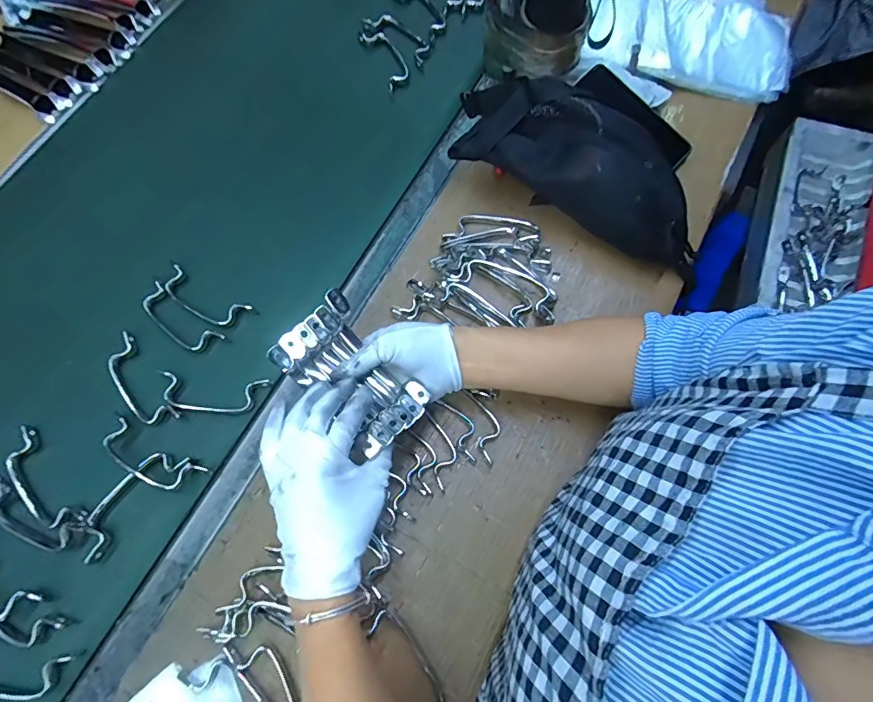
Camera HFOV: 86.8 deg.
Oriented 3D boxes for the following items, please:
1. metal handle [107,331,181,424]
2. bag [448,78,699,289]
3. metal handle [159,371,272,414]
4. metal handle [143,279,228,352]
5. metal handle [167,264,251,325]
[{"bbox_3d":[-0.334,0.035,0.511,0.041,0.009,0.131,-39,72,-11],"label":"metal handle"},{"bbox_3d":[0.171,-0.218,0.537,0.322,0.105,0.122,29,73,13],"label":"bag"},{"bbox_3d":[-0.246,0.046,0.503,0.117,0.014,0.040,2,69,4],"label":"metal handle"},{"bbox_3d":[-0.297,-0.033,0.534,0.113,0.018,0.038,36,75,14],"label":"metal handle"},{"bbox_3d":[-0.278,-0.062,0.548,0.110,0.014,0.040,27,73,12],"label":"metal handle"}]

